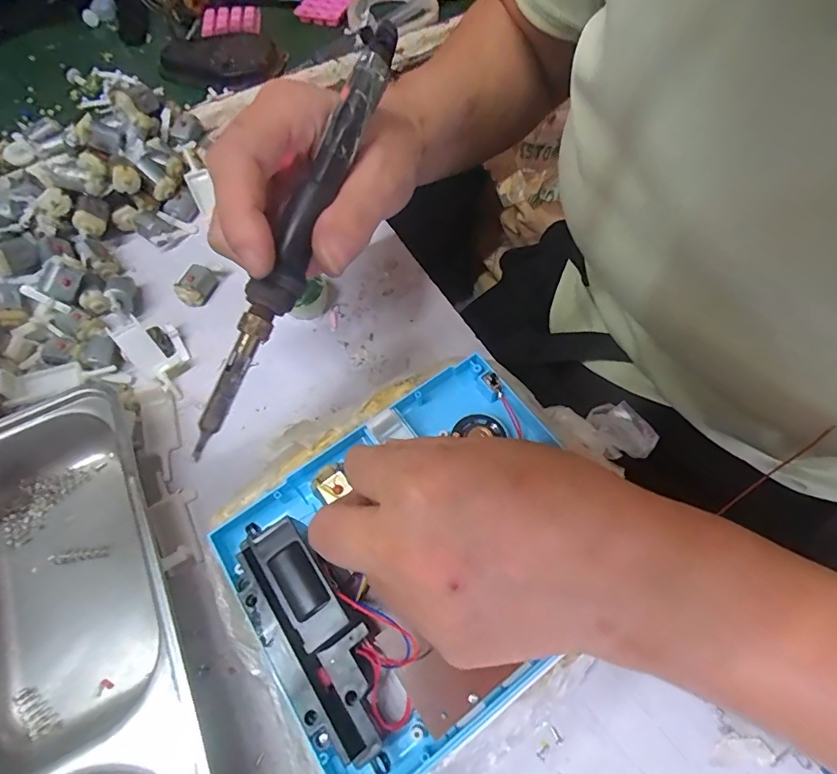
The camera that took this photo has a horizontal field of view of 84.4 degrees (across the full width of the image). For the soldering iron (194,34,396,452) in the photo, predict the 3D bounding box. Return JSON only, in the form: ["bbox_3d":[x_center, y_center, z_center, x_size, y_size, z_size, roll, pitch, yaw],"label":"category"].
[{"bbox_3d":[-0.050,-0.061,0.184,0.017,0.016,0.183,22,87,10],"label":"soldering iron"}]

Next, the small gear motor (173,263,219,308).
[{"bbox_3d":[-0.157,-0.072,0.326,0.017,0.014,0.028,21,64,10],"label":"small gear motor"}]

